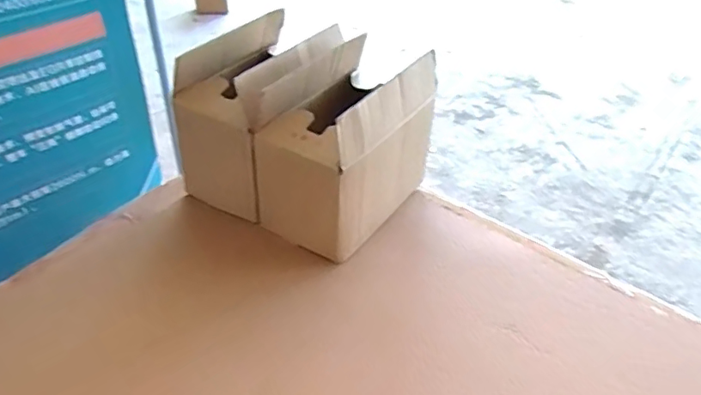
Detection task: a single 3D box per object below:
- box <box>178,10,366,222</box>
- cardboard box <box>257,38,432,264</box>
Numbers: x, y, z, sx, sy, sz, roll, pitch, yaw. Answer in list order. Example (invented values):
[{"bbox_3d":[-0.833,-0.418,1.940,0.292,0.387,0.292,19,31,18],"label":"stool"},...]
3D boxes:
[{"bbox_3d":[-0.116,-0.118,0.786,0.151,0.210,0.223,27,45,26],"label":"box"},{"bbox_3d":[-0.002,-0.071,0.743,0.143,0.208,0.220,28,46,27],"label":"cardboard box"}]

